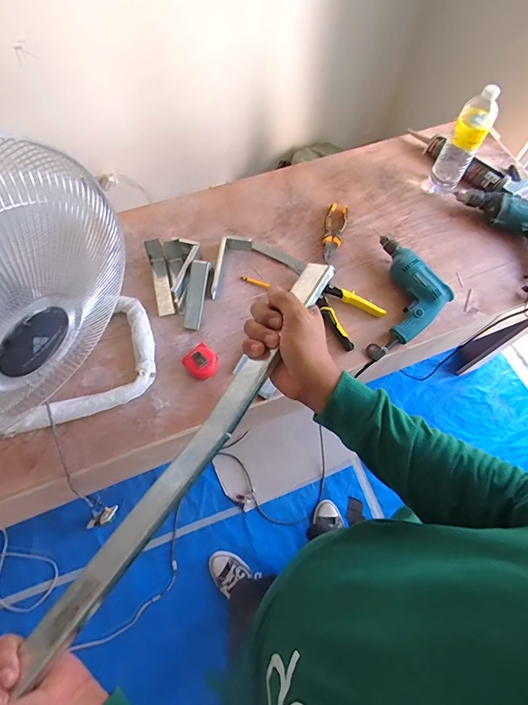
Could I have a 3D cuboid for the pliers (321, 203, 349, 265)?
[{"bbox_3d":[0.175,-0.298,0.949,0.051,0.022,0.178,13,67,4],"label":"pliers"}]

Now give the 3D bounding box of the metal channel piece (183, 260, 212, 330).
[{"bbox_3d":[-0.151,-0.128,0.850,0.043,0.025,0.151,8,84,2],"label":"metal channel piece"}]

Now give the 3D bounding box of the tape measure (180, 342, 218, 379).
[{"bbox_3d":[-0.132,0.020,0.797,0.063,0.032,0.067,-37,73,-16],"label":"tape measure"}]

